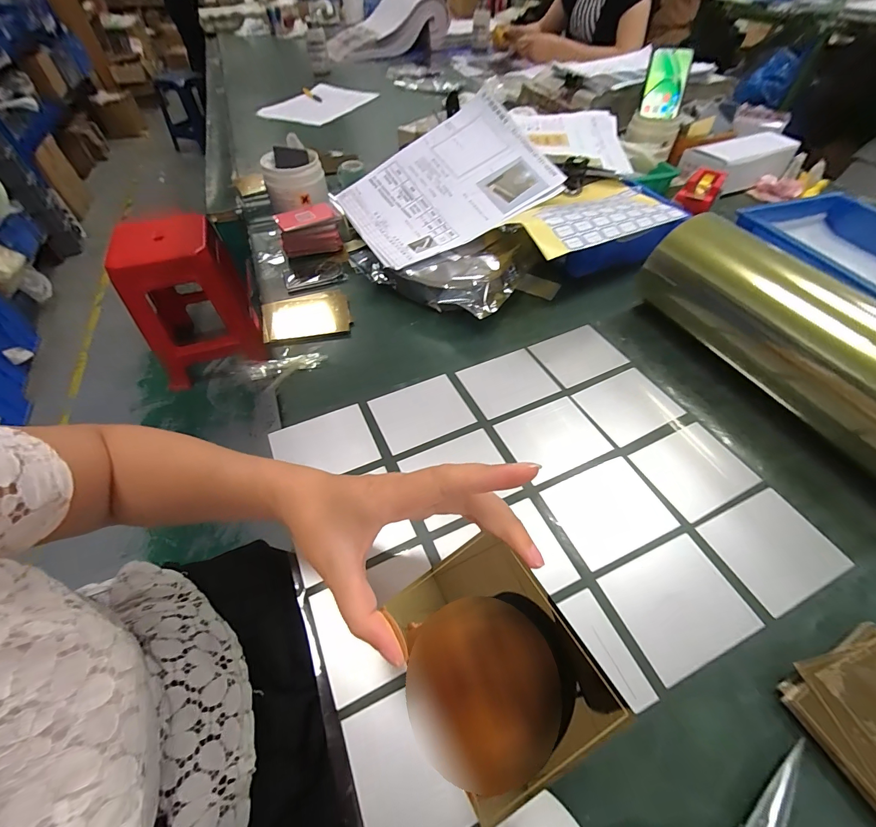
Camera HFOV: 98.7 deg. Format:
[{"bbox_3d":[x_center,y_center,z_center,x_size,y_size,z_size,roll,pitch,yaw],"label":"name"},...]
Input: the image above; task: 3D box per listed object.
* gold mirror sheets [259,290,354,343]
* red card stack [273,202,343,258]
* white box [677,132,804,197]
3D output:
[{"bbox_3d":[-0.182,-0.135,0.519,0.116,0.012,0.090,-12,54,-9],"label":"gold mirror sheets"},{"bbox_3d":[-0.206,-0.294,0.607,0.098,0.057,0.065,-22,56,-15],"label":"red card stack"},{"bbox_3d":[0.597,-0.504,0.752,0.209,0.060,0.104,-22,56,-15],"label":"white box"}]

